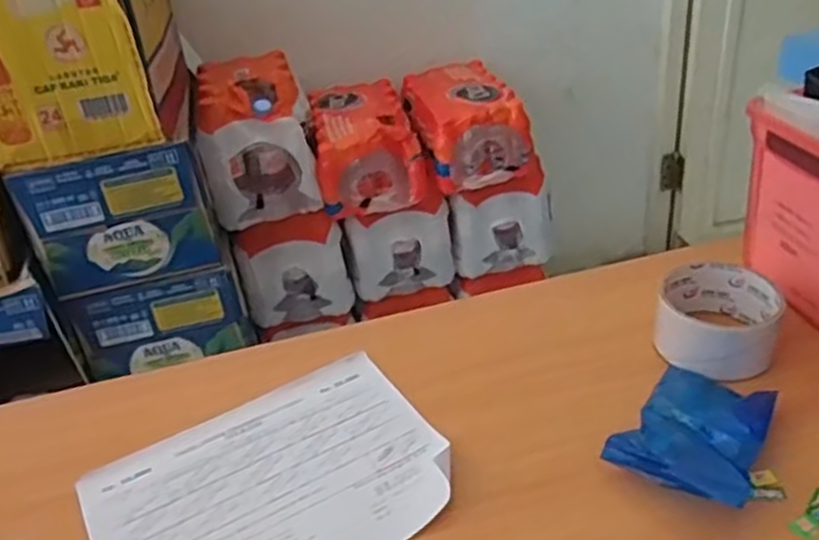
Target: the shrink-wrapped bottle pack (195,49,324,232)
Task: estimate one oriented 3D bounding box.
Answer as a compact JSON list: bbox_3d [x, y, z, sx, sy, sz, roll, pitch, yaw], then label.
[{"bbox_3d":[-0.276,-0.244,1.379,0.186,0.224,0.249,-10,33,-4],"label":"shrink-wrapped bottle pack"}]

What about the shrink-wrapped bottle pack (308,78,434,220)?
[{"bbox_3d":[-0.086,-0.246,1.460,0.195,0.152,0.291,-10,33,-5],"label":"shrink-wrapped bottle pack"}]

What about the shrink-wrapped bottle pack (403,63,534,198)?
[{"bbox_3d":[0.103,-0.295,1.493,0.190,0.145,0.286,-14,33,-11],"label":"shrink-wrapped bottle pack"}]

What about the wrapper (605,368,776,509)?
[{"bbox_3d":[0.177,0.092,0.452,0.077,0.024,0.108,19,41,34],"label":"wrapper"}]

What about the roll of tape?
[{"bbox_3d":[0.216,0.034,0.524,0.080,0.038,0.089,6,35,20],"label":"roll of tape"}]

